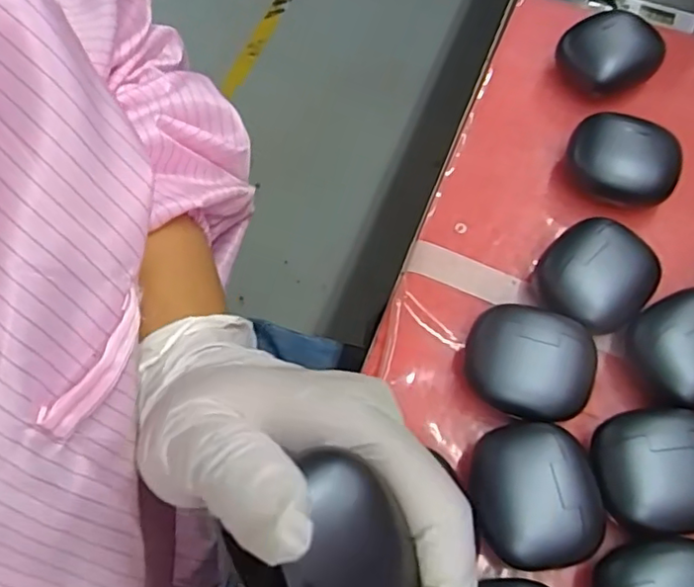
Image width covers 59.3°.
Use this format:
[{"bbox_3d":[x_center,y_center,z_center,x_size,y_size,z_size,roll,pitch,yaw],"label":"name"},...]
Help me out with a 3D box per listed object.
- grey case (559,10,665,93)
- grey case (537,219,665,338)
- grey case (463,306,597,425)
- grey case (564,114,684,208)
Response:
[{"bbox_3d":[0.154,-0.137,0.358,0.046,0.031,0.045,-23,66,-9],"label":"grey case"},{"bbox_3d":[0.120,-0.007,0.297,0.049,0.030,0.049,39,72,18],"label":"grey case"},{"bbox_3d":[0.082,0.034,0.278,0.055,0.031,0.045,18,66,10],"label":"grey case"},{"bbox_3d":[0.147,-0.069,0.327,0.056,0.027,0.042,22,67,12],"label":"grey case"}]

